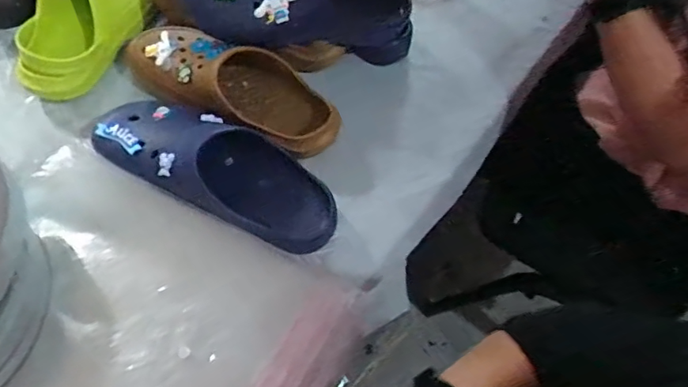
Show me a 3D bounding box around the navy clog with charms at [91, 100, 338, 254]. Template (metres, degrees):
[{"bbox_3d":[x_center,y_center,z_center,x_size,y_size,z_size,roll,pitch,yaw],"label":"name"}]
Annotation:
[{"bbox_3d":[-0.150,-0.027,0.629,0.302,0.091,0.114,23,62,9],"label":"navy clog with charms"}]

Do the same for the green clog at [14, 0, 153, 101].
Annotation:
[{"bbox_3d":[-0.340,-0.255,0.711,0.110,0.086,0.282,21,62,7],"label":"green clog"}]

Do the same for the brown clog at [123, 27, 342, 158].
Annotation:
[{"bbox_3d":[-0.144,-0.134,0.679,0.287,0.099,0.107,25,63,10],"label":"brown clog"}]

